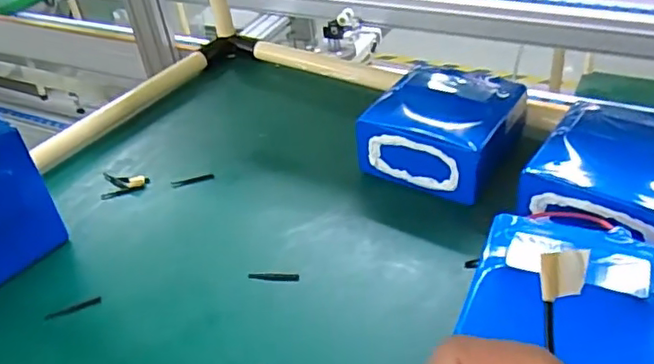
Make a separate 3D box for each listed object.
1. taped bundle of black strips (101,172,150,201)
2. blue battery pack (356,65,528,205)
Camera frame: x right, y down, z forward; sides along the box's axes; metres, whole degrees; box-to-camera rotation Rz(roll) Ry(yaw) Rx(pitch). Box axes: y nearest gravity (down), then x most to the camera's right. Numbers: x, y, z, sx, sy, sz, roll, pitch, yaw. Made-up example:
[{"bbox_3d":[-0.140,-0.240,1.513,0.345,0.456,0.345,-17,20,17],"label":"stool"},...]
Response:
[{"bbox_3d":[-0.244,-0.003,0.729,0.057,0.011,0.043,-18,39,-13],"label":"taped bundle of black strips"},{"bbox_3d":[0.132,-0.059,0.687,0.145,0.099,0.140,19,45,30],"label":"blue battery pack"}]

